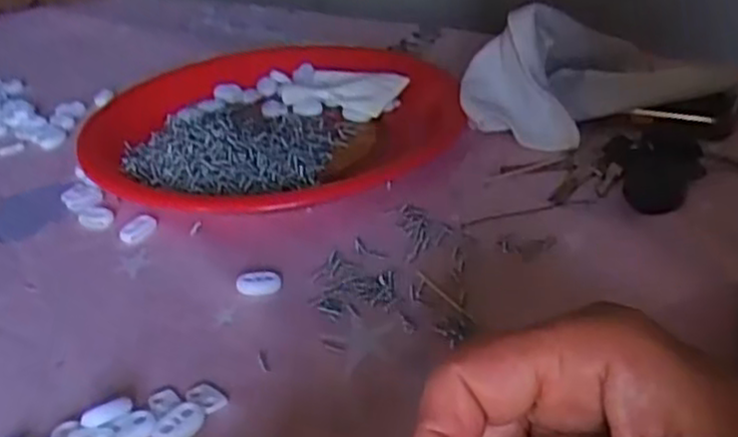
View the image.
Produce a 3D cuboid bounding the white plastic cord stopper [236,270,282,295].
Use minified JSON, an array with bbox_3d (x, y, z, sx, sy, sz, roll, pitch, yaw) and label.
[{"bbox_3d":[-0.055,0.032,0.397,0.021,0.008,0.014,-6,31,-3],"label":"white plastic cord stopper"}]

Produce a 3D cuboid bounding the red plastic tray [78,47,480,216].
[{"bbox_3d":[-0.066,-0.073,0.554,0.253,0.032,0.212,-15,33,-17],"label":"red plastic tray"}]

